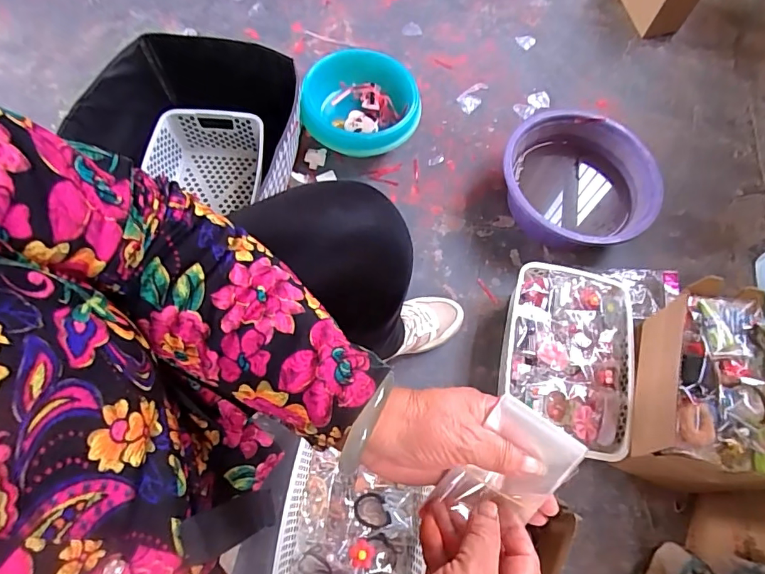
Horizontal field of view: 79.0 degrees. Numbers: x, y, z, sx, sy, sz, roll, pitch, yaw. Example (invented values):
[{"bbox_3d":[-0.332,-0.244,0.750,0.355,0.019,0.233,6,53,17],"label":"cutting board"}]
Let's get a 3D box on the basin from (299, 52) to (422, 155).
[{"bbox_3d":[-0.042,-0.355,0.955,0.226,0.117,0.235,1,70,-2],"label":"basin"}]

